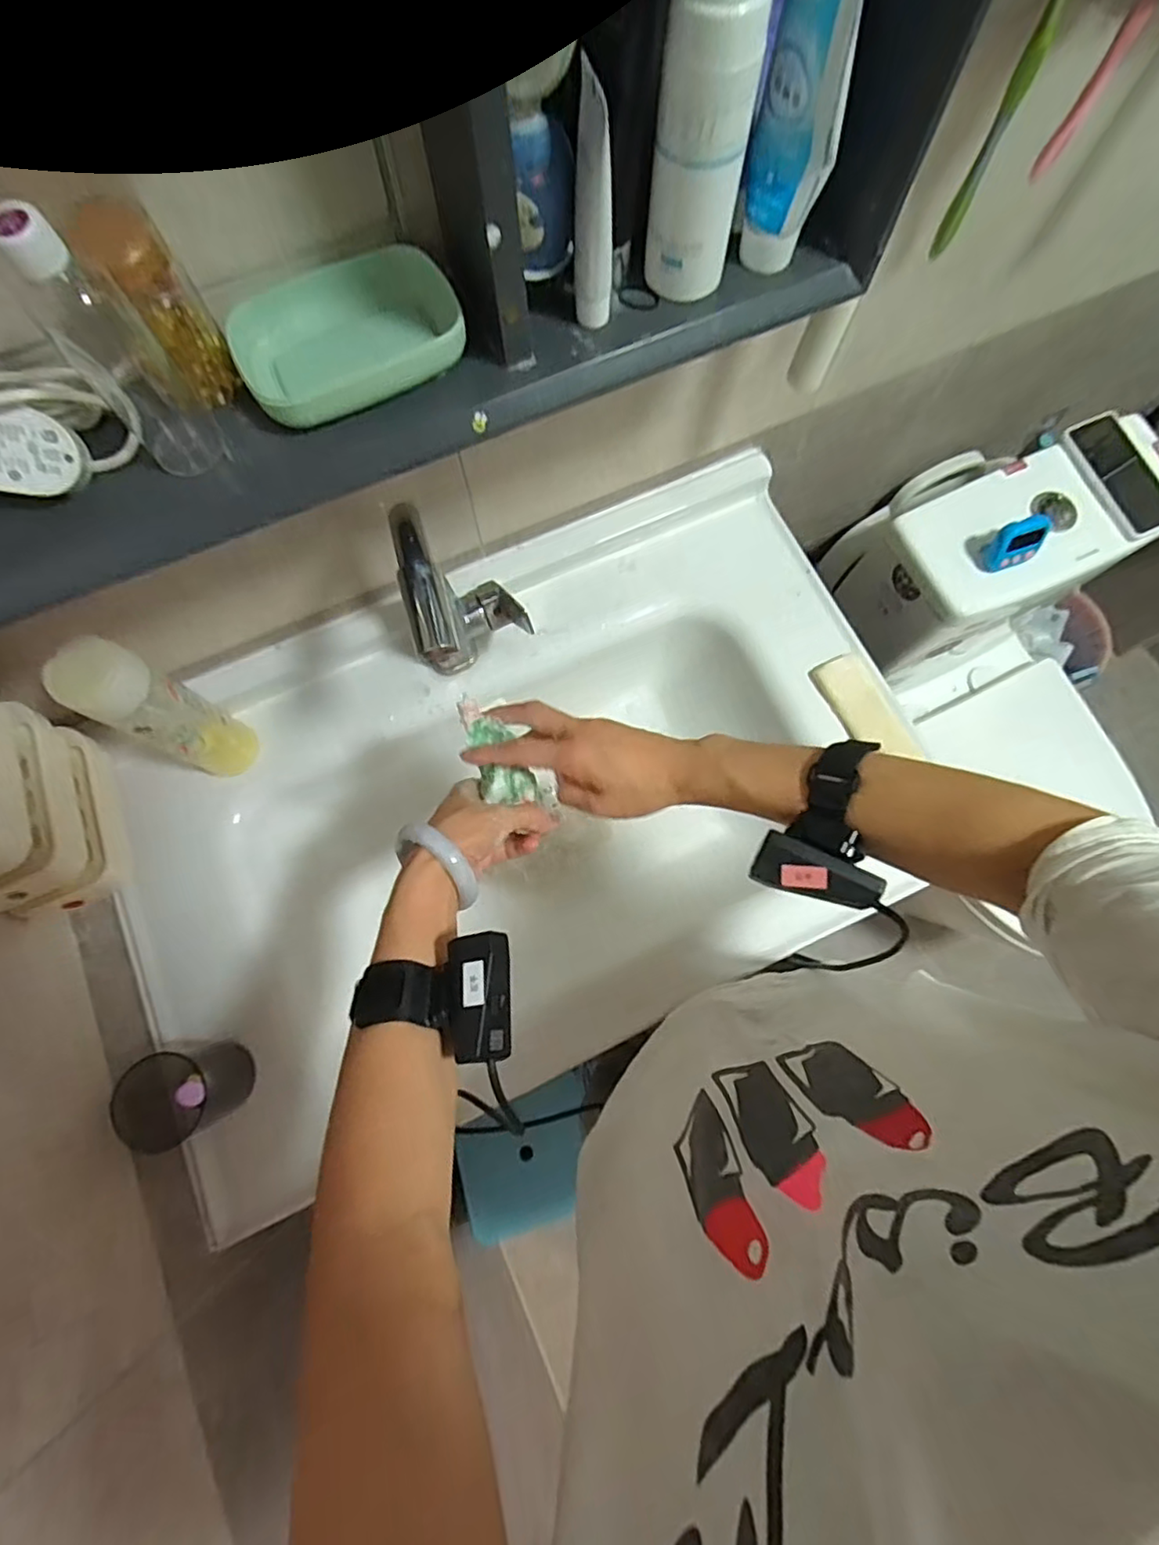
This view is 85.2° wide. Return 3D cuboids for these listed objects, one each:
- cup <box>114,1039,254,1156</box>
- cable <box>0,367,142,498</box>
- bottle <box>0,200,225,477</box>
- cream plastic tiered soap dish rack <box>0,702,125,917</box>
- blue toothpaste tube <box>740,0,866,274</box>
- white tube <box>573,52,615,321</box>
[{"bbox_3d":[-0.326,0.267,0.526,0.065,0.080,0.071,0,75,0],"label":"cup"},{"bbox_3d":[-0.317,-0.176,0.334,0.159,0.040,0.066,-13,76,-3],"label":"cable"},{"bbox_3d":[-0.226,-0.205,0.308,0.039,0.128,0.033,-38,78,-9],"label":"bottle"},{"bbox_3d":[-0.435,0.030,0.479,0.082,0.140,0.148,-20,76,-5],"label":"cream plastic tiered soap dish rack"},{"bbox_3d":[0.111,-0.330,0.317,0.044,0.147,0.032,16,76,4],"label":"blue toothpaste tube"},{"bbox_3d":[0.008,-0.293,0.329,0.021,0.105,0.028,1,75,0],"label":"white tube"}]

